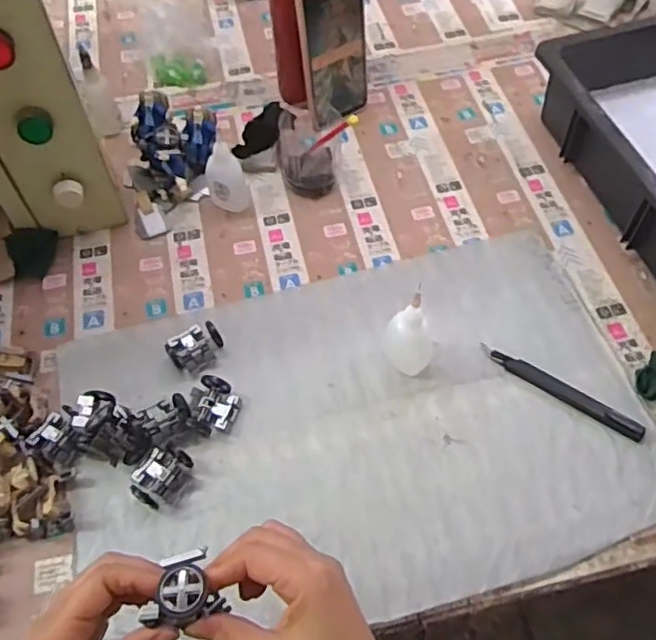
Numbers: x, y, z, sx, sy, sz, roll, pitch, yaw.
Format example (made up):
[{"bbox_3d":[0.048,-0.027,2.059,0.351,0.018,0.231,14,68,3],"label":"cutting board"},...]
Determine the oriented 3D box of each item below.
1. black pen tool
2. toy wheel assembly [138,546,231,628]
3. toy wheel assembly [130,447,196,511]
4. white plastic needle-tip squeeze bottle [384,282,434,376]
[{"bbox_3d":[0.203,0.060,0.545,0.147,0.008,0.015,31,65,19],"label":"black pen tool"},{"bbox_3d":[-0.081,0.149,0.340,0.041,0.020,0.034,-21,60,-11],"label":"toy wheel assembly"},{"bbox_3d":[-0.138,0.125,0.507,0.034,0.024,0.049,29,64,18],"label":"toy wheel assembly"},{"bbox_3d":[0.072,0.008,0.531,0.041,0.099,0.044,10,60,8],"label":"white plastic needle-tip squeeze bottle"}]

